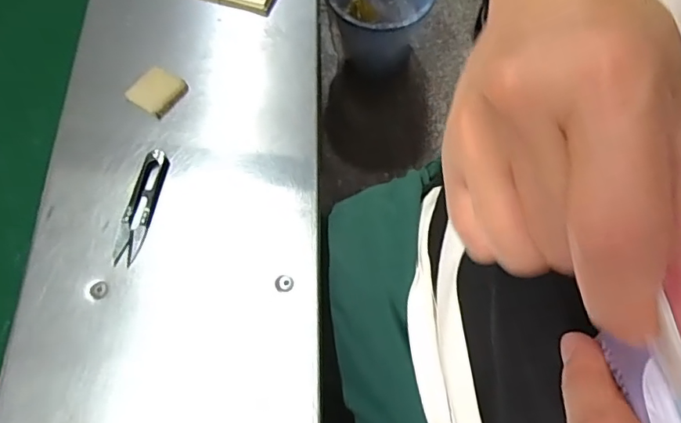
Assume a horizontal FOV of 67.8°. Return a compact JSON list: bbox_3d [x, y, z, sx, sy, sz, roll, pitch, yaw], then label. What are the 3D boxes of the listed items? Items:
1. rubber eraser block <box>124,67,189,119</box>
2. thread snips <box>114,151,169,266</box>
[{"bbox_3d":[-0.173,-0.114,0.474,0.044,0.008,0.042,29,71,13],"label":"rubber eraser block"},{"bbox_3d":[-0.170,-0.006,0.430,0.026,0.005,0.102,10,68,6],"label":"thread snips"}]

